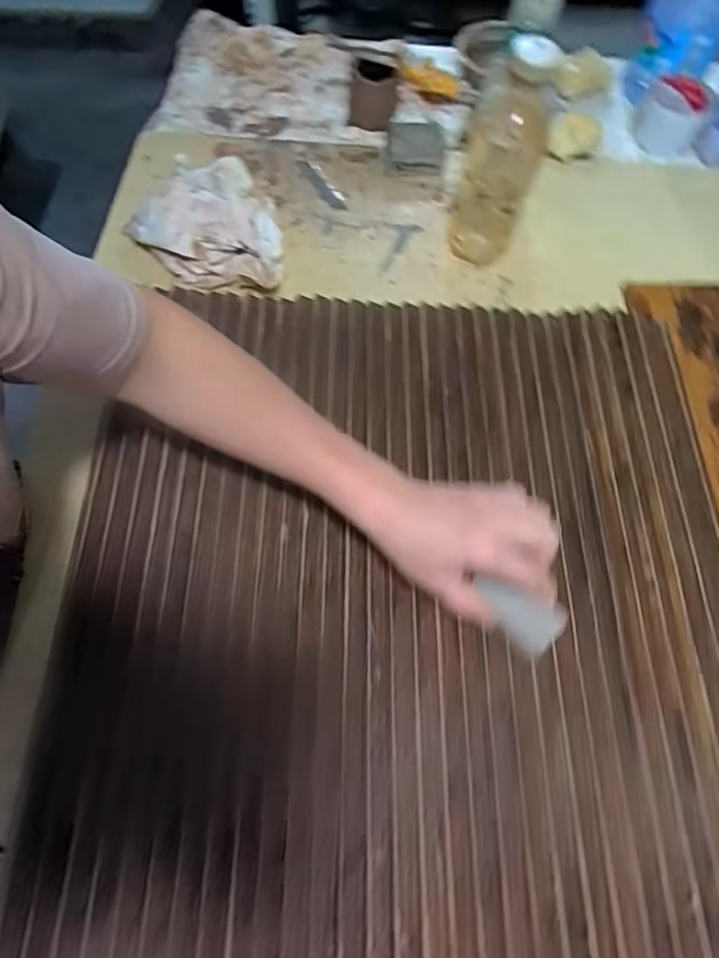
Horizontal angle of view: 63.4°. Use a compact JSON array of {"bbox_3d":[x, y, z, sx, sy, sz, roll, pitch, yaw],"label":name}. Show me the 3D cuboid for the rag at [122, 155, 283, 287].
[{"bbox_3d":[-0.168,-0.263,0.626,0.149,0.057,0.162,-19,67,-9],"label":"rag"}]

